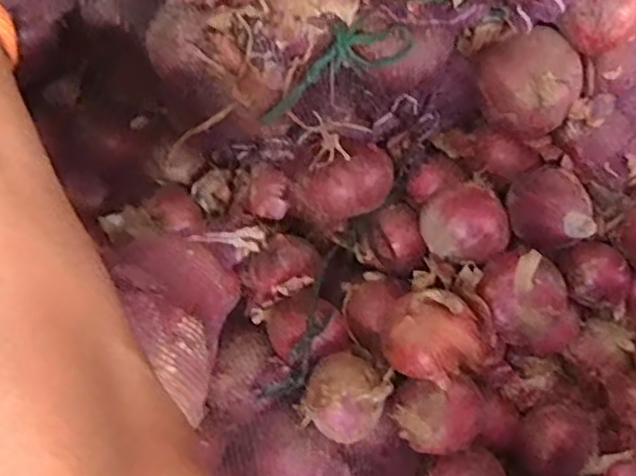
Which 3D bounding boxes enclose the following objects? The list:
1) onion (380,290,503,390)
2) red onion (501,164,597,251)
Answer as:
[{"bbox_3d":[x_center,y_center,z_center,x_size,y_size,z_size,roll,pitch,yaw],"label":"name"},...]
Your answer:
[{"bbox_3d":[0.109,0.094,0.598,0.088,0.074,0.099,-44,77,-12],"label":"onion"},{"bbox_3d":[0.222,-0.030,0.607,0.061,0.061,0.088,-31,75,-9],"label":"red onion"}]

